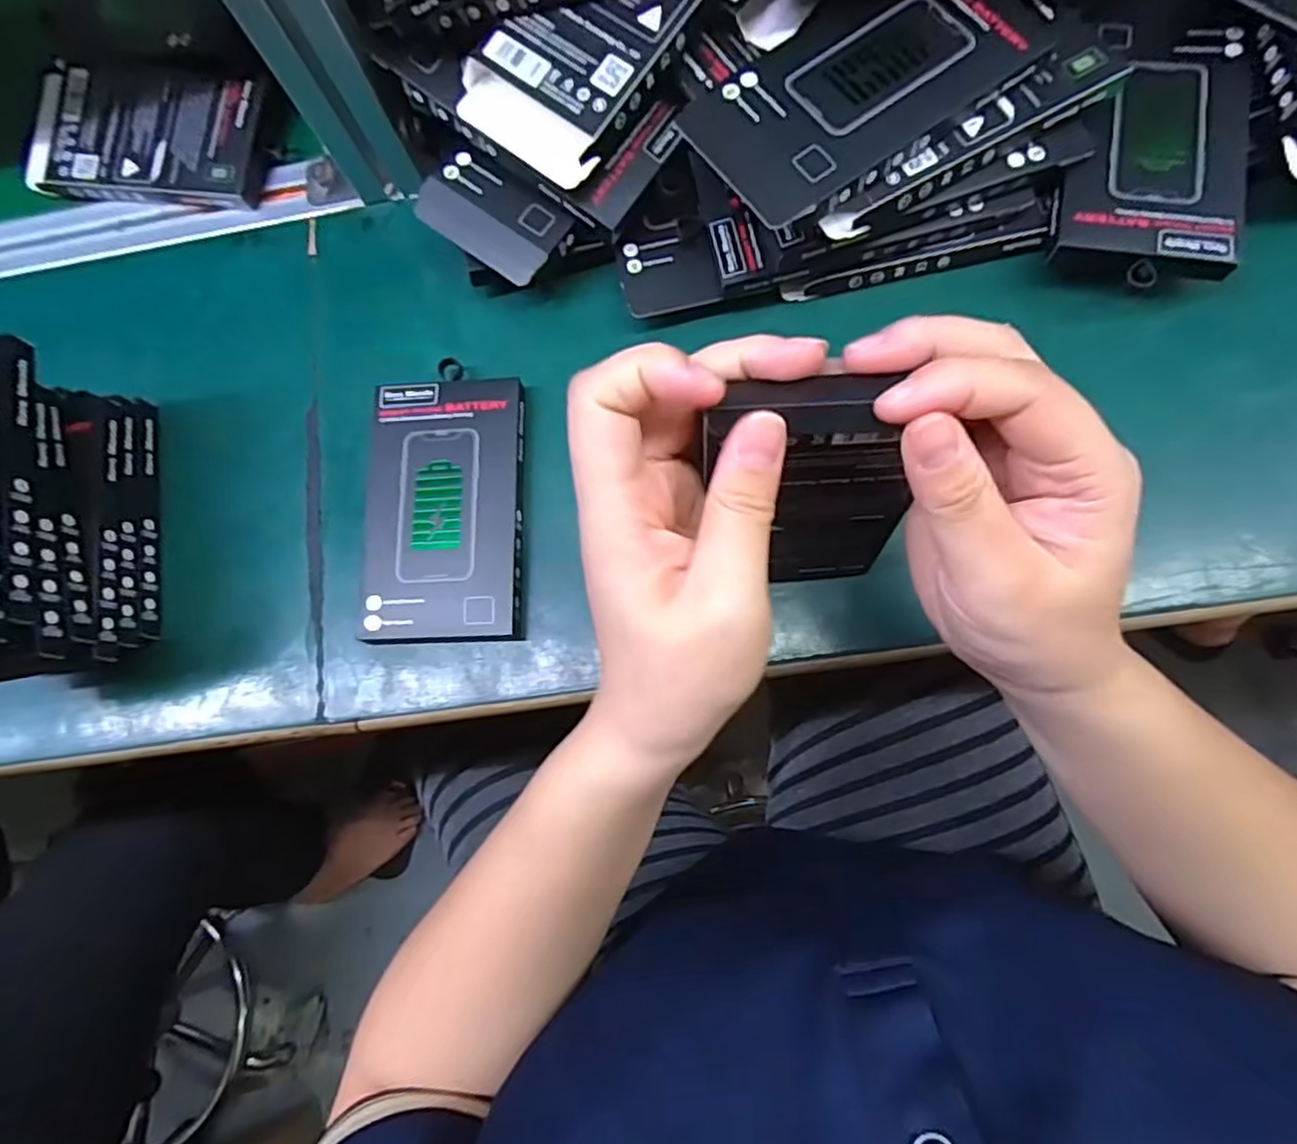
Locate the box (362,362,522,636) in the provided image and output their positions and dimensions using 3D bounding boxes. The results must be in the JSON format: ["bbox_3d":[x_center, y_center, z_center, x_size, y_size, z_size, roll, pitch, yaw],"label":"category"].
[{"bbox_3d":[-0.102,-0.035,0.335,0.082,0.012,0.137,-2,82,5],"label":"box"}]

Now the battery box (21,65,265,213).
[{"bbox_3d":[-0.306,-0.265,0.410,0.150,0.016,0.075,8,77,8],"label":"battery box"}]

